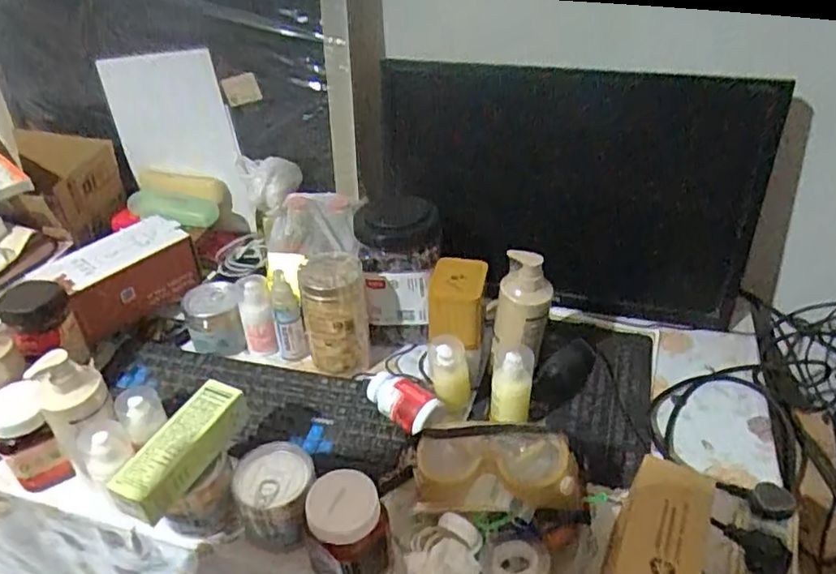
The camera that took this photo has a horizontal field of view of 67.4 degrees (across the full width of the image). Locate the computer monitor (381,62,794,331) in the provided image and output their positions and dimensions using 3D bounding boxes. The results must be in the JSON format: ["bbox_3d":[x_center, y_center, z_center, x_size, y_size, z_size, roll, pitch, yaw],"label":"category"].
[{"bbox_3d":[0.195,-0.130,0.894,0.505,0.339,0.078,8,29,15],"label":"computer monitor"}]

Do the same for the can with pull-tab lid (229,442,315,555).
[{"bbox_3d":[-0.144,0.213,0.639,0.078,0.066,0.086,0,37,3],"label":"can with pull-tab lid"}]

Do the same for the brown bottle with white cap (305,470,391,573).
[{"bbox_3d":[-0.063,0.230,0.585,0.061,0.107,0.065,-2,37,1],"label":"brown bottle with white cap"}]

